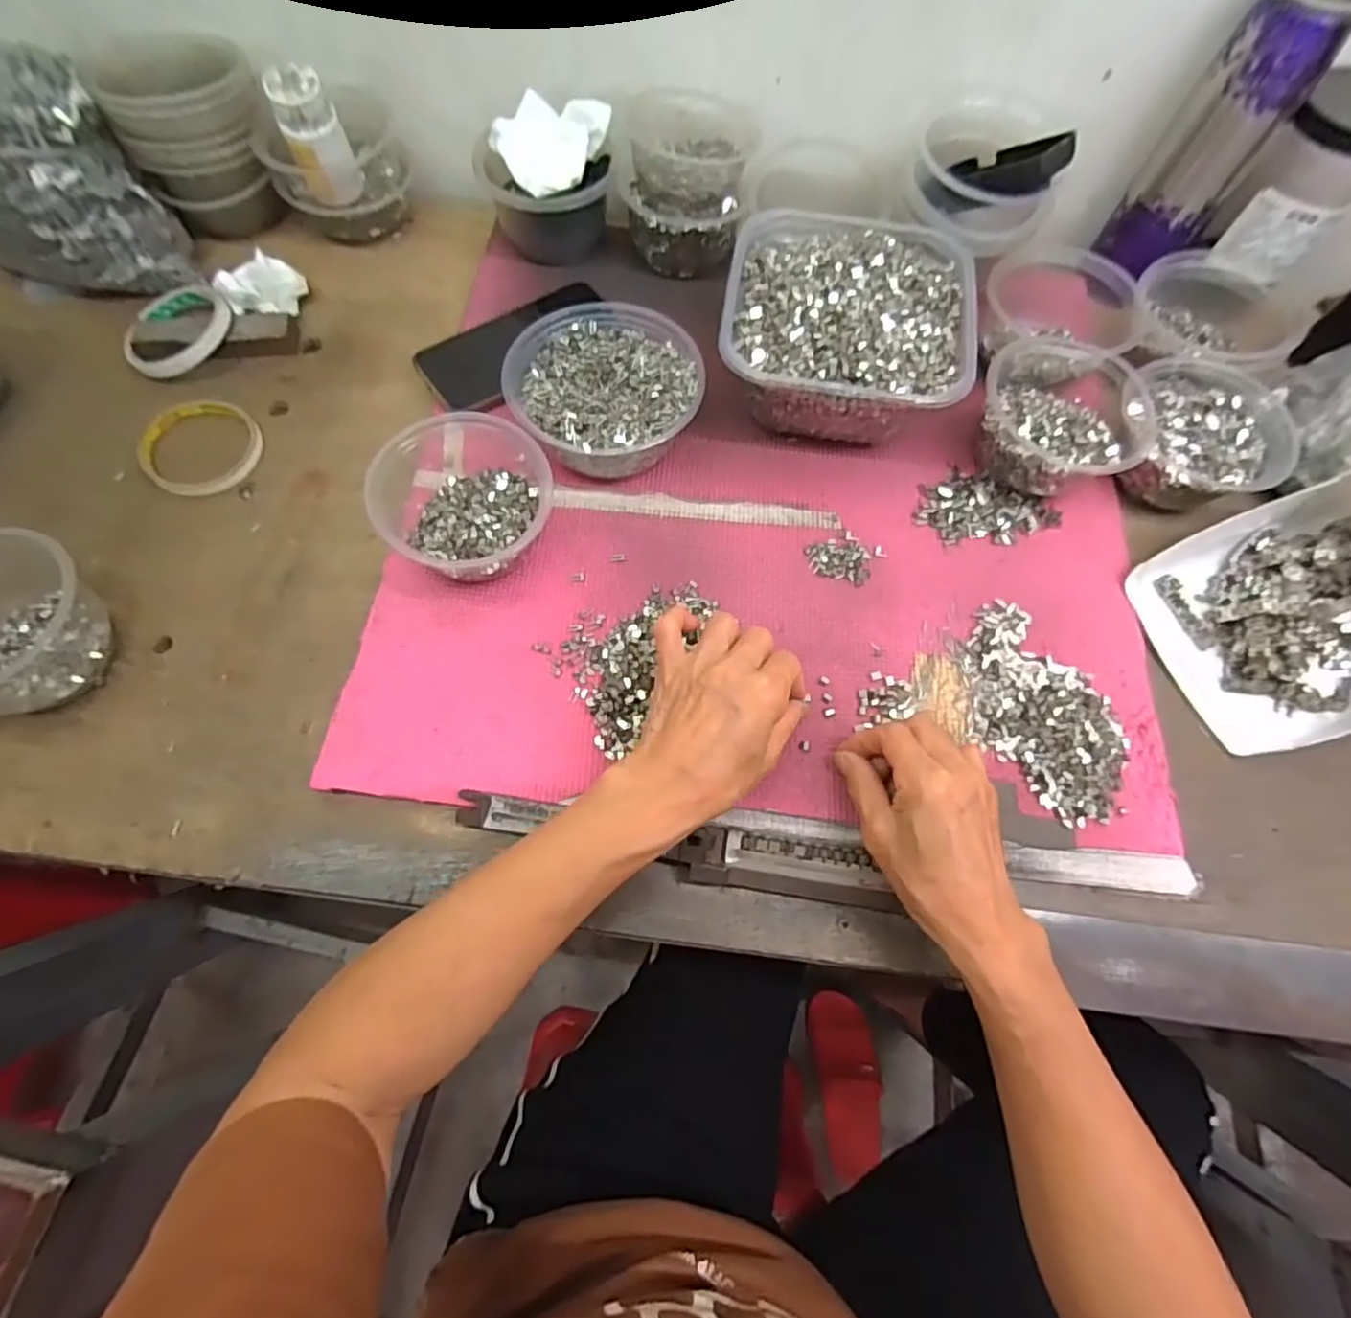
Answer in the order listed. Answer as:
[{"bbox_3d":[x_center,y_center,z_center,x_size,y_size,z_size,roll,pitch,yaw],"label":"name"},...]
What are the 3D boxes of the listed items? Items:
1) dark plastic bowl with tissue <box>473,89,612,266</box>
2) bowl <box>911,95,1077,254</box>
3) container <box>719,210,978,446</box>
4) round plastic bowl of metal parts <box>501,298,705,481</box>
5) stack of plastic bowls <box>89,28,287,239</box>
[{"bbox_3d":[-0.107,-0.389,0.542,0.108,0.091,0.086,-1,69,-2],"label":"dark plastic bowl with tissue"},{"bbox_3d":[0.232,-0.369,0.497,0.104,0.069,0.100,-24,70,-11],"label":"bowl"},{"bbox_3d":[0.124,-0.247,0.491,0.172,0.081,0.176,9,69,2],"label":"container"},{"bbox_3d":[-0.052,-0.193,0.479,0.130,0.056,0.129,0,69,-1],"label":"round plastic bowl of metal parts"},{"bbox_3d":[-0.397,-0.441,0.554,0.107,0.105,0.105,-8,70,-4],"label":"stack of plastic bowls"}]

